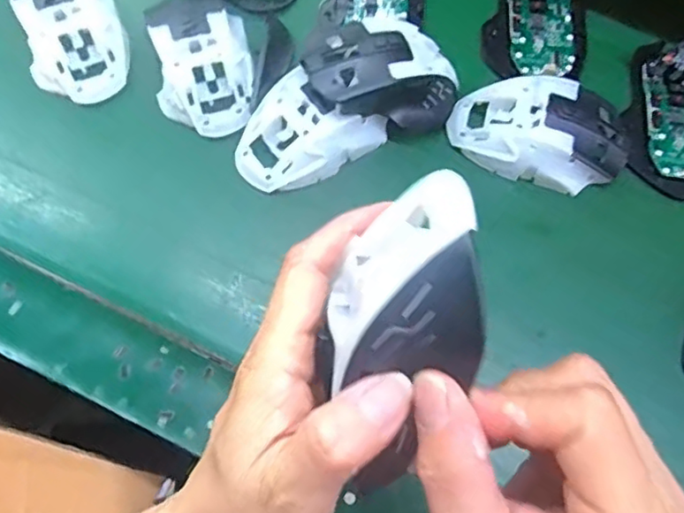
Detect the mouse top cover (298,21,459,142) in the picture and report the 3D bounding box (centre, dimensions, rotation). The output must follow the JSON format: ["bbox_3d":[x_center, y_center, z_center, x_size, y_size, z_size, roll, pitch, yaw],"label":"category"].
[{"bbox_3d":[0.027,-0.112,0.395,0.093,0.053,0.062,-15,70,-9],"label":"mouse top cover"}]

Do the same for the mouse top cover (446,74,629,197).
[{"bbox_3d":[0.131,-0.084,0.402,0.112,0.030,0.065,17,69,3],"label":"mouse top cover"}]

